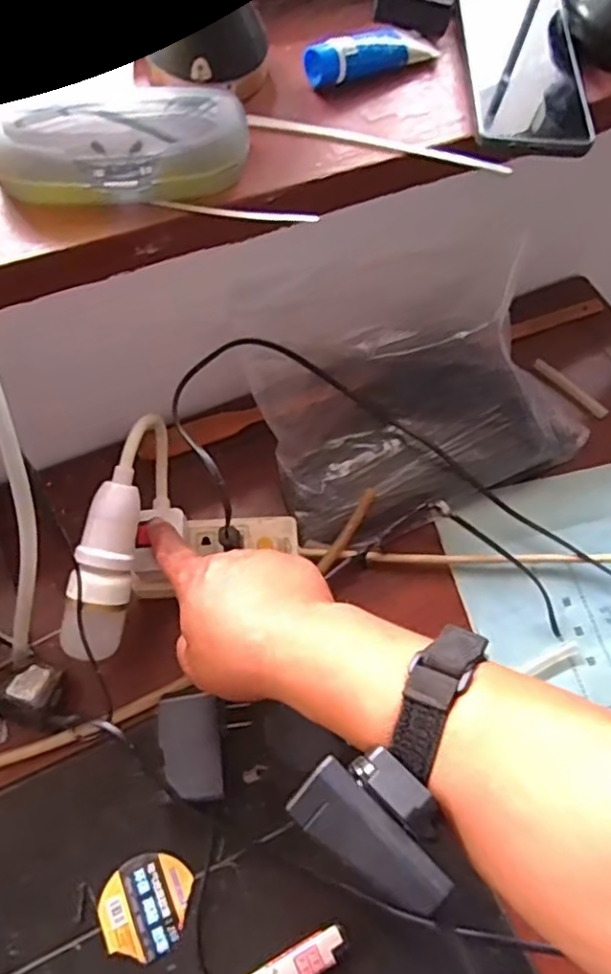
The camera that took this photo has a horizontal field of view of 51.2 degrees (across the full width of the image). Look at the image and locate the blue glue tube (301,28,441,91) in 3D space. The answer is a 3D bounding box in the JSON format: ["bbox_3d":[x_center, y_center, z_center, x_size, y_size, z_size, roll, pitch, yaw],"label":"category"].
[{"bbox_3d":[0.046,-0.293,0.433,0.098,0.023,0.025,-19,68,-12],"label":"blue glue tube"}]

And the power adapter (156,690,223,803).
[{"bbox_3d":[-0.077,0.176,0.435,0.040,0.031,0.069,-8,66,-7],"label":"power adapter"}]

